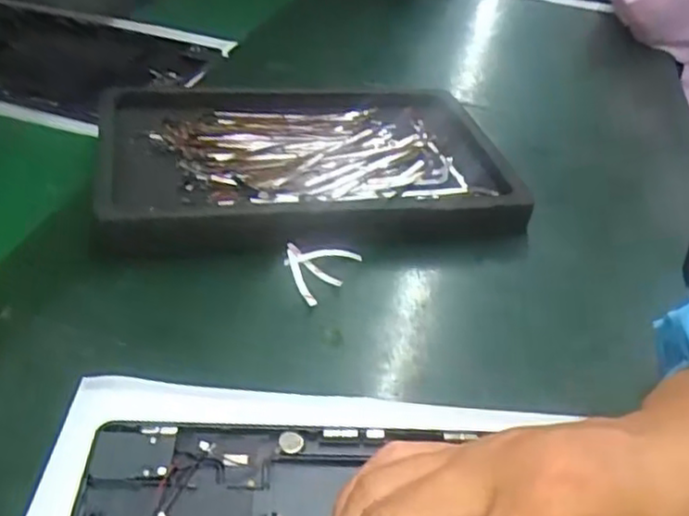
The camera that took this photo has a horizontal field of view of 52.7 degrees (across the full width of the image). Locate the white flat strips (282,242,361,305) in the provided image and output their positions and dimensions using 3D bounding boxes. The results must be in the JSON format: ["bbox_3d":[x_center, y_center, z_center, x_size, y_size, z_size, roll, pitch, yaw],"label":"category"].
[{"bbox_3d":[-0.011,0.009,0.359,0.040,0.007,0.044,3,37,-4],"label":"white flat strips"}]

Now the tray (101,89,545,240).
[{"bbox_3d":[-0.023,-0.061,0.429,0.243,0.030,0.157,-4,39,-14],"label":"tray"}]

